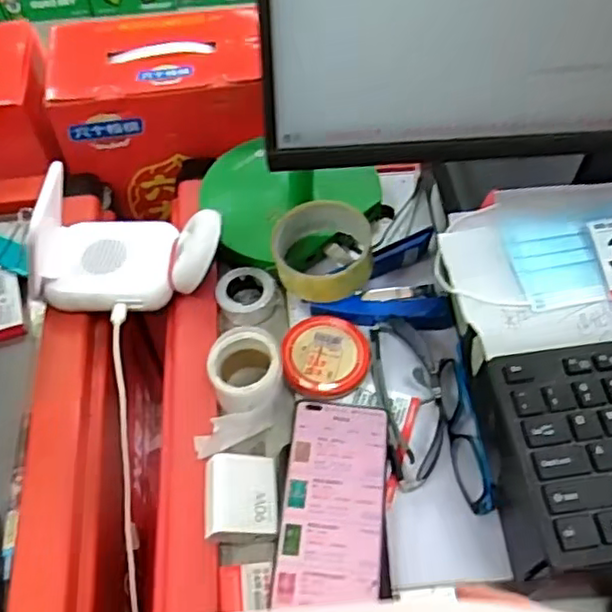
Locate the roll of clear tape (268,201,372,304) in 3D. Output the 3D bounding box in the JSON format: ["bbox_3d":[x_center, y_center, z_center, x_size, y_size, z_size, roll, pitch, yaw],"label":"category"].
[{"bbox_3d":[0.014,-0.043,0.556,0.083,0.047,0.082,0,55,0],"label":"roll of clear tape"}]

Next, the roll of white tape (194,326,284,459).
[{"bbox_3d":[-0.048,0.075,0.507,0.059,0.066,0.095,7,56,5],"label":"roll of white tape"}]

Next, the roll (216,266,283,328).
[{"bbox_3d":[-0.053,-0.008,0.585,0.050,0.029,0.053,0,55,0],"label":"roll"}]

